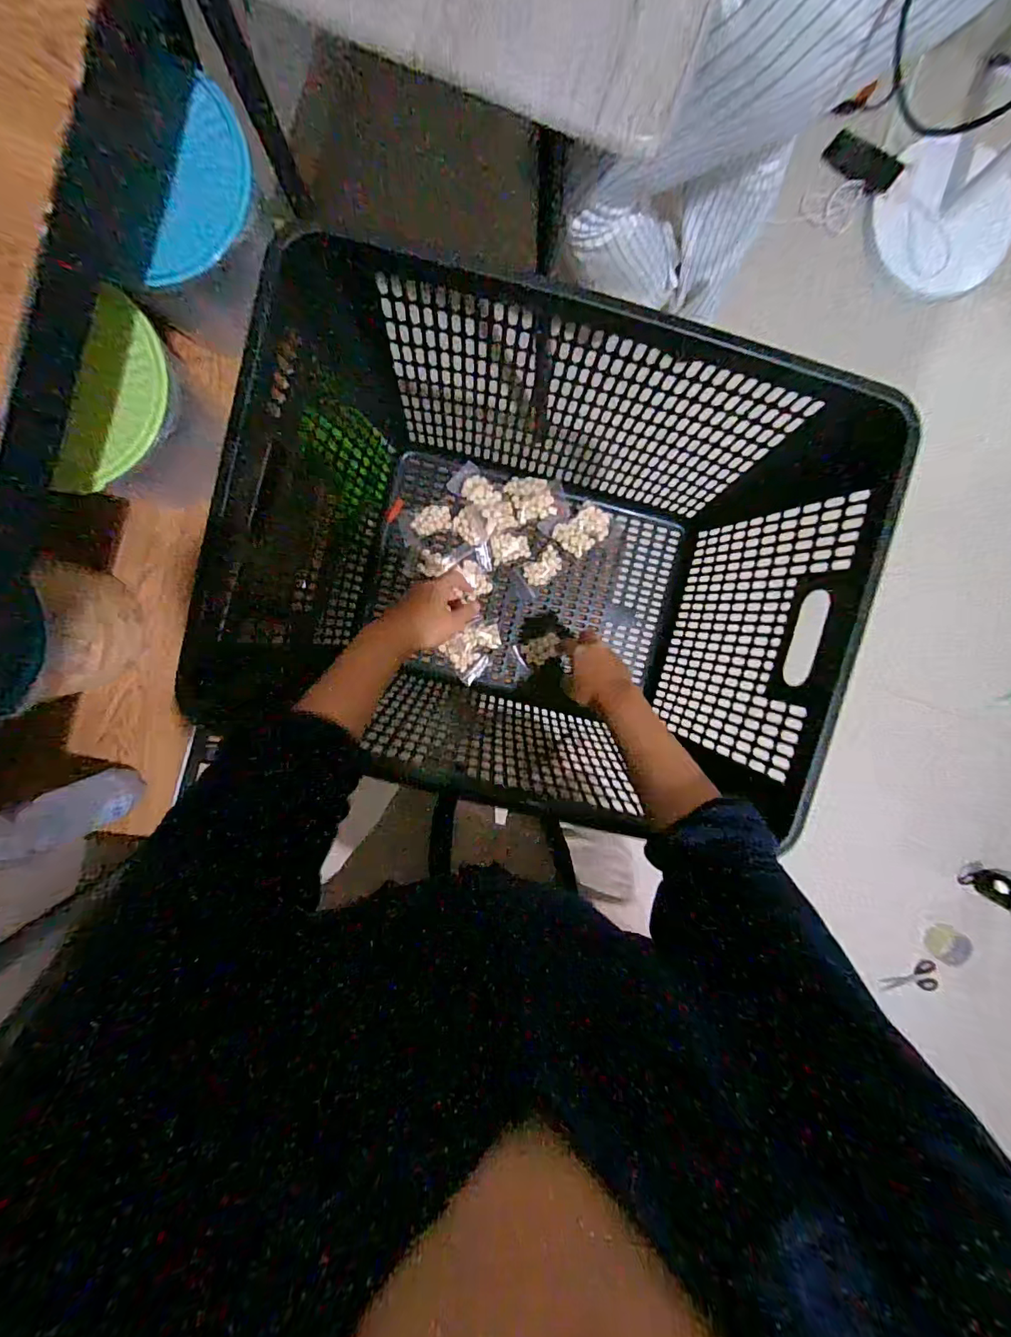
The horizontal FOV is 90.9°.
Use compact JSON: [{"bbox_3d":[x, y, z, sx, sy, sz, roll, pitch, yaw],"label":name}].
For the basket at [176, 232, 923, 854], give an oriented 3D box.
[{"bbox_3d":[0.048,-0.107,0.575,0.522,0.312,0.409,12,95,-3],"label":"basket"}]

